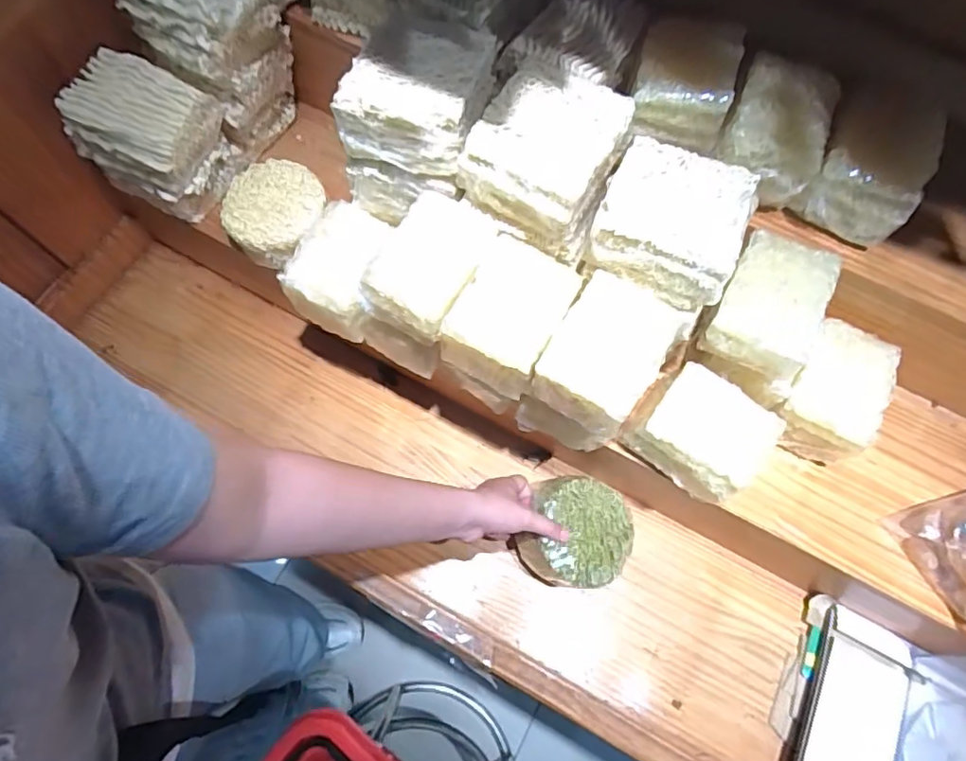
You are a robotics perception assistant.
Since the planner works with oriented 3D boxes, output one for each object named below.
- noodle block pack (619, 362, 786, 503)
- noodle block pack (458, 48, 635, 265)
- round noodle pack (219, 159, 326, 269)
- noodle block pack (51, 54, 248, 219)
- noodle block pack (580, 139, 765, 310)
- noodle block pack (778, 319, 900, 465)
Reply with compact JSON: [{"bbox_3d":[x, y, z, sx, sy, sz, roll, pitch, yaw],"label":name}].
[{"bbox_3d":[0.217,0.054,0.565,0.109,0.072,0.097,39,73,13],"label":"noodle block pack"},{"bbox_3d":[0.060,-0.205,0.529,0.124,0.095,0.140,29,71,9],"label":"noodle block pack"},{"bbox_3d":[-0.234,-0.190,0.646,0.111,0.043,0.116,0,69,-1],"label":"round noodle pack"},{"bbox_3d":[-0.362,-0.267,0.638,0.129,0.118,0.105,26,71,8],"label":"noodle block pack"},{"bbox_3d":[0.163,-0.142,0.504,0.124,0.052,0.116,23,71,7],"label":"noodle block pack"},{"bbox_3d":[0.351,0.012,0.595,0.104,0.104,0.120,30,72,10],"label":"noodle block pack"}]

